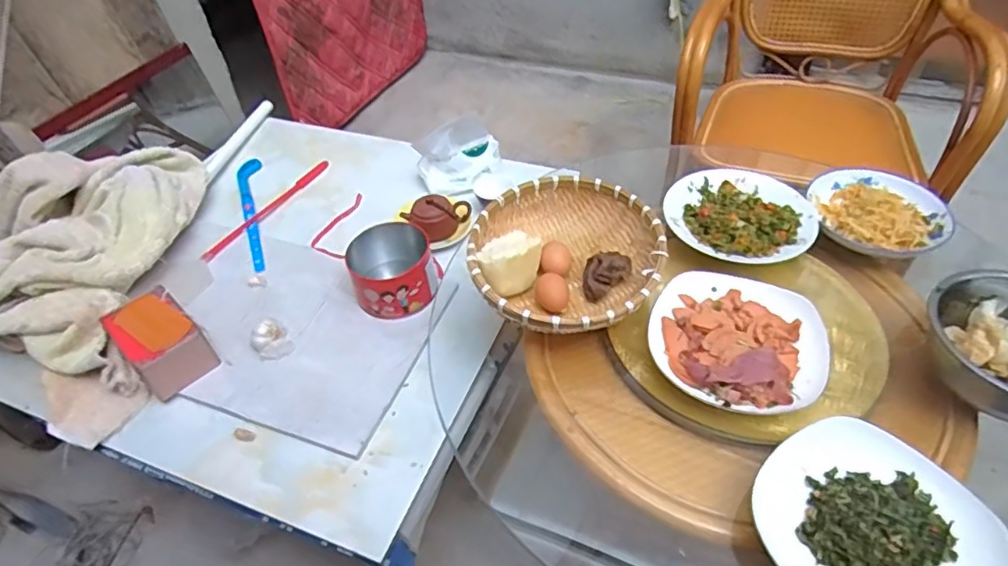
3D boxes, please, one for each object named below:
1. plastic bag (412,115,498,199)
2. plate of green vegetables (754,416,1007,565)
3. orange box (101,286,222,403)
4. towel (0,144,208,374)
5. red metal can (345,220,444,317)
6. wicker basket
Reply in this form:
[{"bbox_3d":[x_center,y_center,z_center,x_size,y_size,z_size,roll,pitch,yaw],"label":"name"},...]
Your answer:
[{"bbox_3d":[-0.086,-0.240,1.147,0.160,0.126,0.073,-6,45,-1],"label":"plastic bag"},{"bbox_3d":[0.327,0.215,0.525,0.174,0.038,0.186,-29,50,-22],"label":"plate of green vegetables"},{"bbox_3d":[-0.504,0.084,0.875,0.141,0.086,0.098,33,56,32],"label":"orange box"},{"bbox_3d":[-0.714,-0.083,0.993,0.290,0.074,0.489,12,47,-12],"label":"towel"},{"bbox_3d":[-0.176,-0.017,0.947,0.124,0.087,0.132,-2,45,2],"label":"red metal can"},{"bbox_3d":[0.077,-0.028,0.763,0.230,0.080,0.242,-2,45,2],"label":"wicker basket"}]

